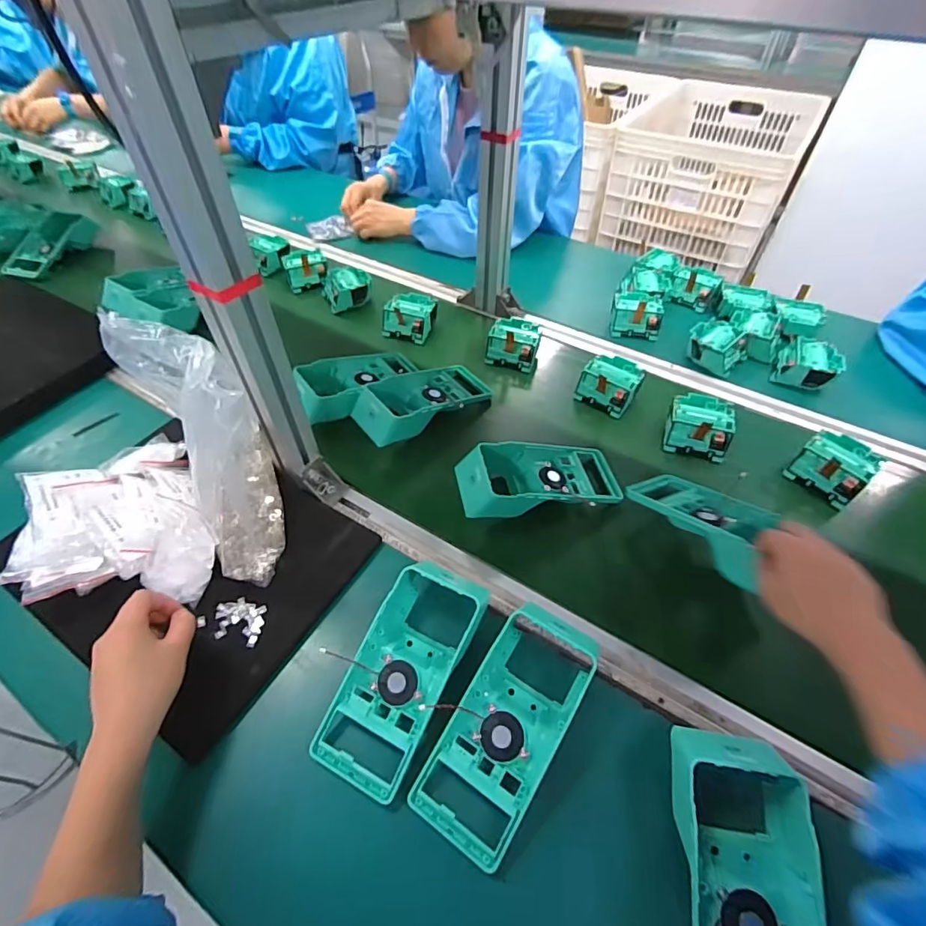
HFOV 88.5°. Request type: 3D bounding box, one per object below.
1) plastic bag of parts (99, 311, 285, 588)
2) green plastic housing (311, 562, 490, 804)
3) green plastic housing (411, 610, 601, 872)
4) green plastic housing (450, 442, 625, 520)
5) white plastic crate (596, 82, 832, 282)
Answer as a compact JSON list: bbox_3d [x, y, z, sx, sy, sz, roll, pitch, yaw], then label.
[{"bbox_3d":[-0.230,-0.007,0.453,0.087,0.232,0.157,-25,53,-22],"label":"plastic bag of parts"},{"bbox_3d":[-0.054,0.172,0.414,0.096,0.052,0.185,21,51,16],"label":"green plastic housing"},{"bbox_3d":[0.040,0.208,0.387,0.088,0.060,0.184,26,52,20],"label":"green plastic housing"},{"bbox_3d":[0.091,0.018,0.562,0.189,0.056,0.089,-7,49,-8],"label":"green plastic housing"},{"bbox_3d":[0.789,-0.908,1.482,0.444,0.294,0.665,28,53,22],"label":"white plastic crate"}]

